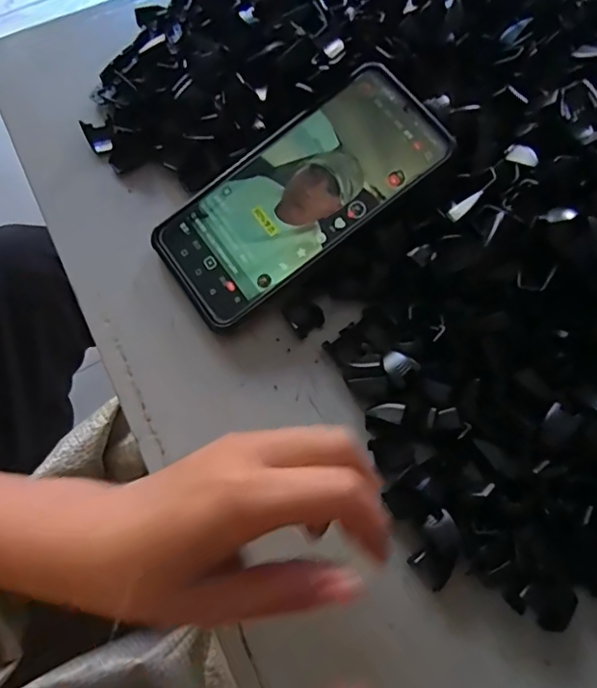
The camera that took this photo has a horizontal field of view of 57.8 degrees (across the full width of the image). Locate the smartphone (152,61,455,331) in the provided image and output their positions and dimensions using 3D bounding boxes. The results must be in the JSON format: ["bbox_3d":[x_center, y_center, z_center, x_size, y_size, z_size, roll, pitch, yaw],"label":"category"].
[{"bbox_3d":[0.001,-0.086,0.308,0.170,0.006,0.076,-38,74,1],"label":"smartphone"}]

